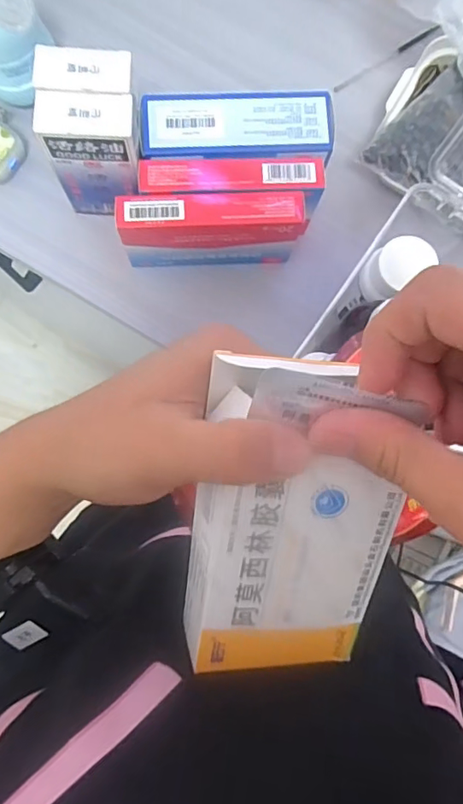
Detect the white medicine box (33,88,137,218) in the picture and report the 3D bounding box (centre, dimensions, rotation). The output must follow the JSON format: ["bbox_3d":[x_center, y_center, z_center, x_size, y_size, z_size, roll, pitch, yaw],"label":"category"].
[{"bbox_3d":[-0.104,-0.187,0.404,0.064,0.123,0.034,1,84,-3],"label":"white medicine box"}]

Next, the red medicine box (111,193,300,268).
[{"bbox_3d":[-0.018,-0.137,0.421,0.139,0.090,0.029,-2,84,-4],"label":"red medicine box"}]

